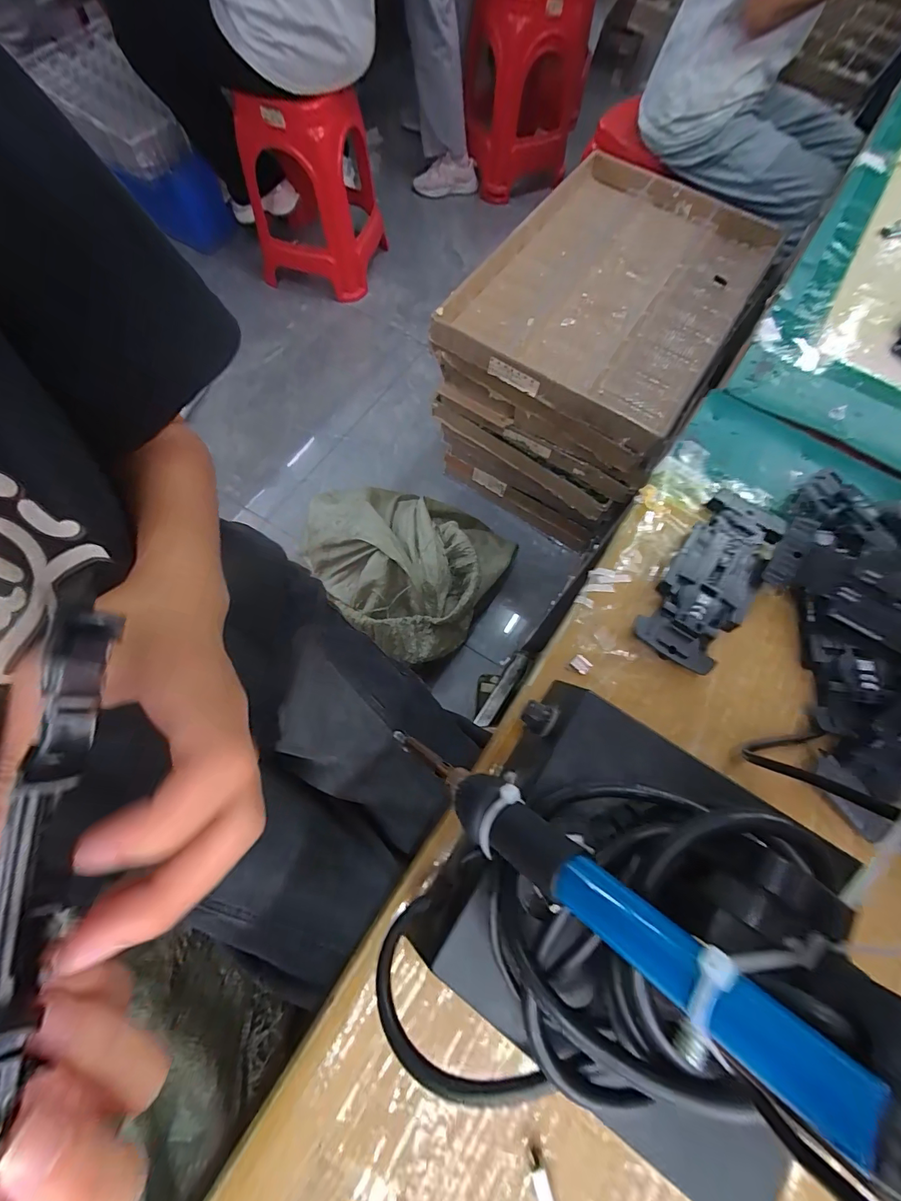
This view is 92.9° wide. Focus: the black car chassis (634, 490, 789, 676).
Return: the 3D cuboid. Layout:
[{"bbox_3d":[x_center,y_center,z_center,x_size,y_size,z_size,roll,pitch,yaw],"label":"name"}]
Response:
[{"bbox_3d":[0.159,-0.015,0.259,0.046,0.017,0.124,35,72,11],"label":"black car chassis"}]

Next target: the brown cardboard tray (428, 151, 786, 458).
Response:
[{"bbox_3d":[0.335,-0.630,0.856,0.444,0.090,0.675,35,72,10],"label":"brown cardboard tray"}]

